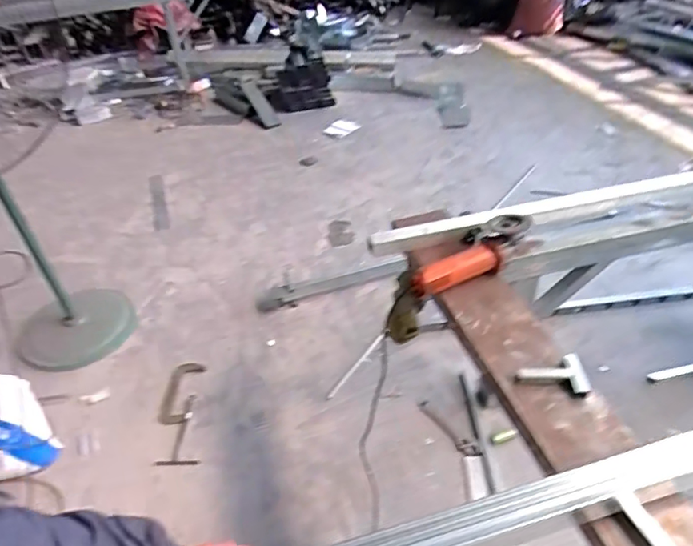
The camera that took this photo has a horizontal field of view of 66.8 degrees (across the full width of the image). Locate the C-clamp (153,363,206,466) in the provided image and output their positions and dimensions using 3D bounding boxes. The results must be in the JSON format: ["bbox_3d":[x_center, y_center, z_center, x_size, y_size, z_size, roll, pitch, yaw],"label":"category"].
[{"bbox_3d":[-0.549,0.455,1.734,0.144,0.038,0.373,-7,40,-4],"label":"C-clamp"}]

